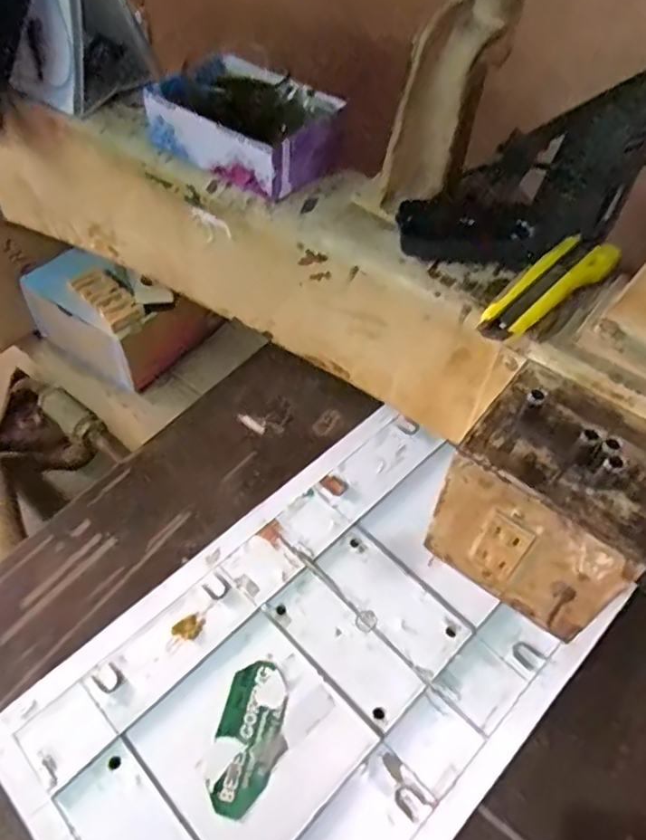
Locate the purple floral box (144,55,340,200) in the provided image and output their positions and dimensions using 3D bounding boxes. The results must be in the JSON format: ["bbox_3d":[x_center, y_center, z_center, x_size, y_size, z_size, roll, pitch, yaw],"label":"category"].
[{"bbox_3d":[-0.060,-0.250,0.508,0.151,0.061,0.111,31,56,19],"label":"purple floral box"}]

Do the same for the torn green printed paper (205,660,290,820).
[{"bbox_3d":[-0.062,0.271,0.529,0.057,0.004,0.118,14,52,7],"label":"torn green printed paper"}]

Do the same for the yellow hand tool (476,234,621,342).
[{"bbox_3d":[0.152,-0.093,0.424,0.137,0.013,0.037,-33,61,-27],"label":"yellow hand tool"}]

